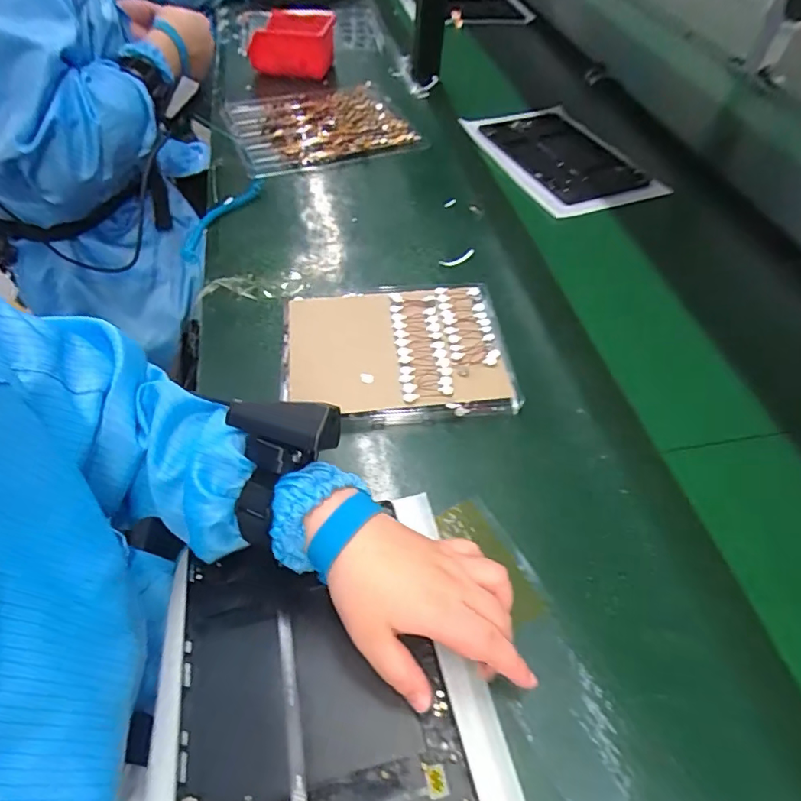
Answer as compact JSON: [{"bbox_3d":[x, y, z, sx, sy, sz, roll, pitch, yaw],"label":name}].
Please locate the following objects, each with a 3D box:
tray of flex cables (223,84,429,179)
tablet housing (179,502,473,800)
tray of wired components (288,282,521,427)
[{"bbox_3d":[-0.132,-0.451,0.843,0.284,0.021,0.275,-15,53,-14],"label":"tray of flex cables"},{"bbox_3d":[-0.052,0.183,0.312,0.151,0.008,0.214,-11,44,-9],"label":"tablet housing"},{"bbox_3d":[-0.005,-0.053,0.512,0.215,0.020,0.167,-2,51,-4],"label":"tray of wired components"}]

